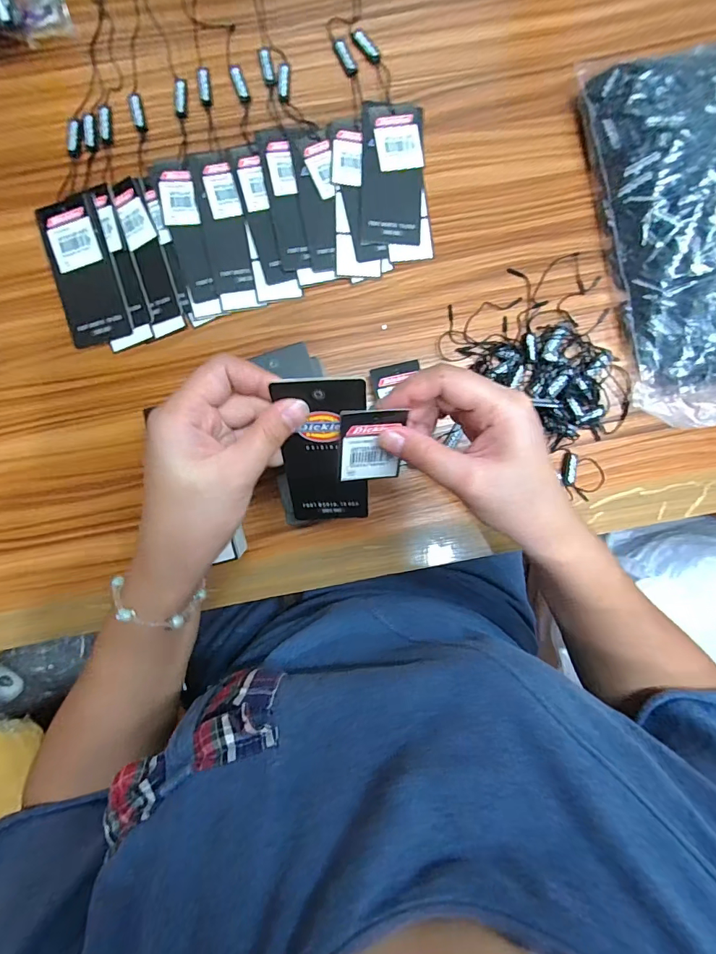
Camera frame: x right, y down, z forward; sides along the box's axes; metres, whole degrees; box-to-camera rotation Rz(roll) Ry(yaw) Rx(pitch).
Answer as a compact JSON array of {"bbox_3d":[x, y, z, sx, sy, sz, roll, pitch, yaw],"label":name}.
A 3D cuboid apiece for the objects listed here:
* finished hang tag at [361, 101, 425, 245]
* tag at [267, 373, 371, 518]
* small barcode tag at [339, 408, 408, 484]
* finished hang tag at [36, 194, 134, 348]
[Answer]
[{"bbox_3d":[0.027,-0.238,0.337,0.048,0.004,0.107,1,91,-1],"label":"finished hang tag"},{"bbox_3d":[-0.019,-0.010,0.251,0.048,0.005,0.107,-1,134,2],"label":"tag"},{"bbox_3d":[0.008,-0.017,0.245,0.036,0.004,0.048,-6,132,-11],"label":"small barcode tag"},{"bbox_3d":[-0.209,-0.157,0.330,0.048,0.004,0.106,-13,96,3],"label":"finished hang tag"}]

